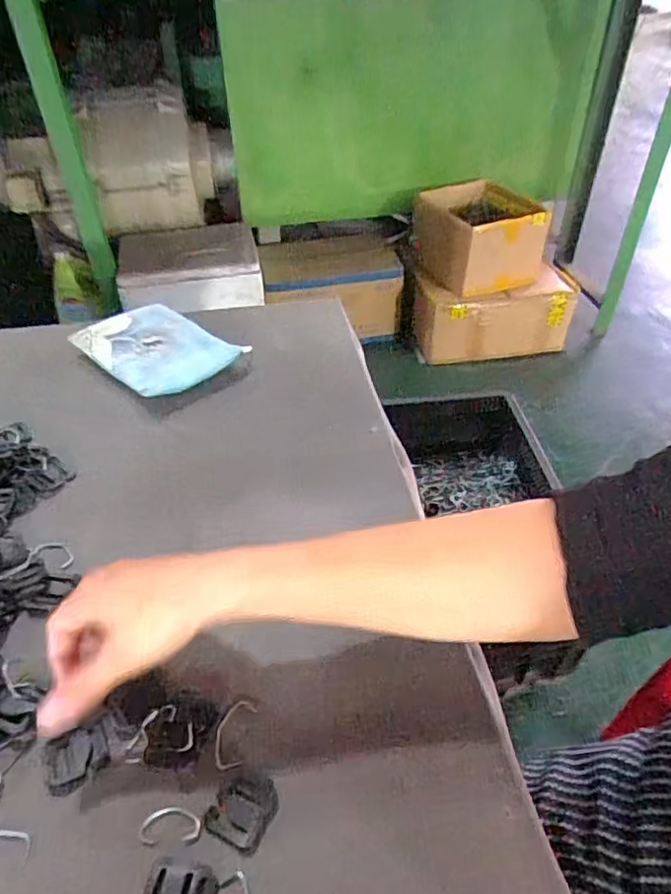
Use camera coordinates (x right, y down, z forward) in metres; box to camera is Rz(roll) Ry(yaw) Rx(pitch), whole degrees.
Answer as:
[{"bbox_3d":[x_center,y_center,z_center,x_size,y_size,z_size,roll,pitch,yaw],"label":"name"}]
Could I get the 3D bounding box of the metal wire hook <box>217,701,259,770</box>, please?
[{"bbox_3d":[-0.060,0.169,0.345,0.019,0.004,0.040,8,42,9],"label":"metal wire hook"}]

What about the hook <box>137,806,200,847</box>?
[{"bbox_3d":[-0.089,0.202,0.312,0.032,0.004,0.016,-5,42,-5],"label":"hook"}]

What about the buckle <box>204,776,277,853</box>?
[{"bbox_3d":[-0.050,0.197,0.317,0.032,0.004,0.035,18,45,19],"label":"buckle"}]

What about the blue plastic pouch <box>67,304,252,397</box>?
[{"bbox_3d":[-0.194,-0.107,0.636,0.115,0.033,0.157,-34,52,-30],"label":"blue plastic pouch"}]

